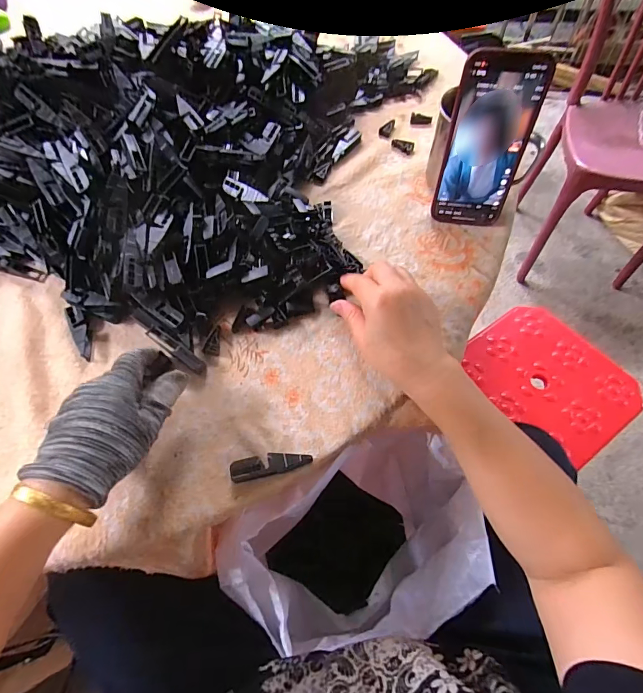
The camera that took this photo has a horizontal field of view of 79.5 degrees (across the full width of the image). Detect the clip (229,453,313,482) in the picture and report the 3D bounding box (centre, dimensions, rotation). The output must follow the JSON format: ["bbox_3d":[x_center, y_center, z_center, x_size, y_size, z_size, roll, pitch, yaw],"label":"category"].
[{"bbox_3d":[-0.041,0.096,0.316,0.065,0.011,0.016,-12,62,-4],"label":"clip"}]

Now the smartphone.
[{"bbox_3d":[0.163,-0.197,0.385,0.076,0.158,0.006,7,48,10],"label":"smartphone"}]

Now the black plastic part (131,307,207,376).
[{"bbox_3d":[-0.149,-0.005,0.367,0.096,0.012,0.015,38,70,11],"label":"black plastic part"}]

